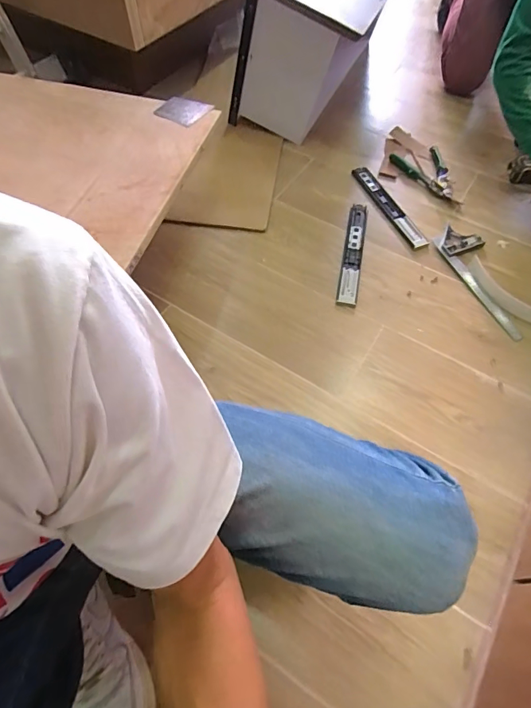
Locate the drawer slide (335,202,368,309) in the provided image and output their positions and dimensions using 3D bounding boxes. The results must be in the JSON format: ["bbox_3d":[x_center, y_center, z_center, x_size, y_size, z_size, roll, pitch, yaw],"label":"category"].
[{"bbox_3d":[0.202,-0.234,0.968,0.043,0.009,0.314,11,60,5],"label":"drawer slide"}]

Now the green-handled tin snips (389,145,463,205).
[{"bbox_3d":[0.433,-0.464,1.107,0.139,0.014,0.208,-13,60,-8],"label":"green-handled tin snips"}]

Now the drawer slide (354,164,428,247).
[{"bbox_3d":[0.313,-0.370,1.045,0.054,0.017,0.290,-20,62,-12],"label":"drawer slide"}]

